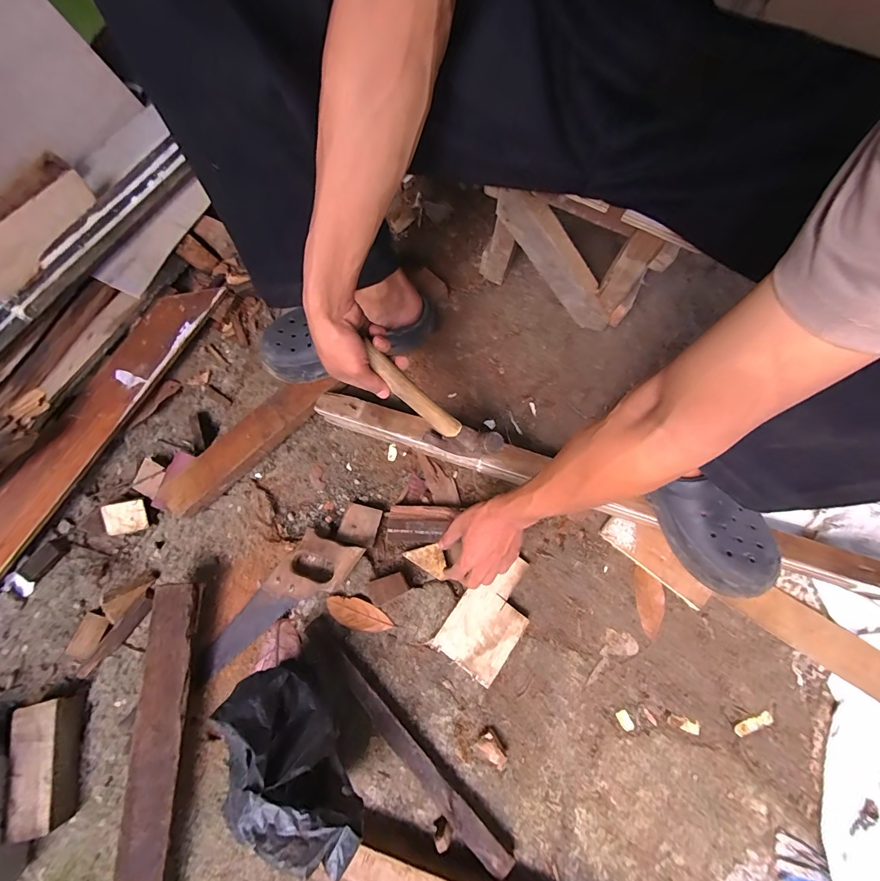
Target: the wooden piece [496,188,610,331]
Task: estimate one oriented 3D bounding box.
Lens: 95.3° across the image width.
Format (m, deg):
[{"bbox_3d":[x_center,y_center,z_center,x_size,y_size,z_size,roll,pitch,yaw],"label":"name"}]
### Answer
[{"bbox_3d":[0.185,-0.277,0.629,0.281,0.055,0.031,36,74,-35],"label":"wooden piece"}]

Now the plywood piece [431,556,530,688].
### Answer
[{"bbox_3d":[0.078,0.258,0.598,0.100,0.023,0.169,35,79,9],"label":"plywood piece"}]

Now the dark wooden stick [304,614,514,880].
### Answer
[{"bbox_3d":[-0.054,0.412,0.556,0.034,0.027,0.396,-43,79,-10],"label":"dark wooden stick"}]

